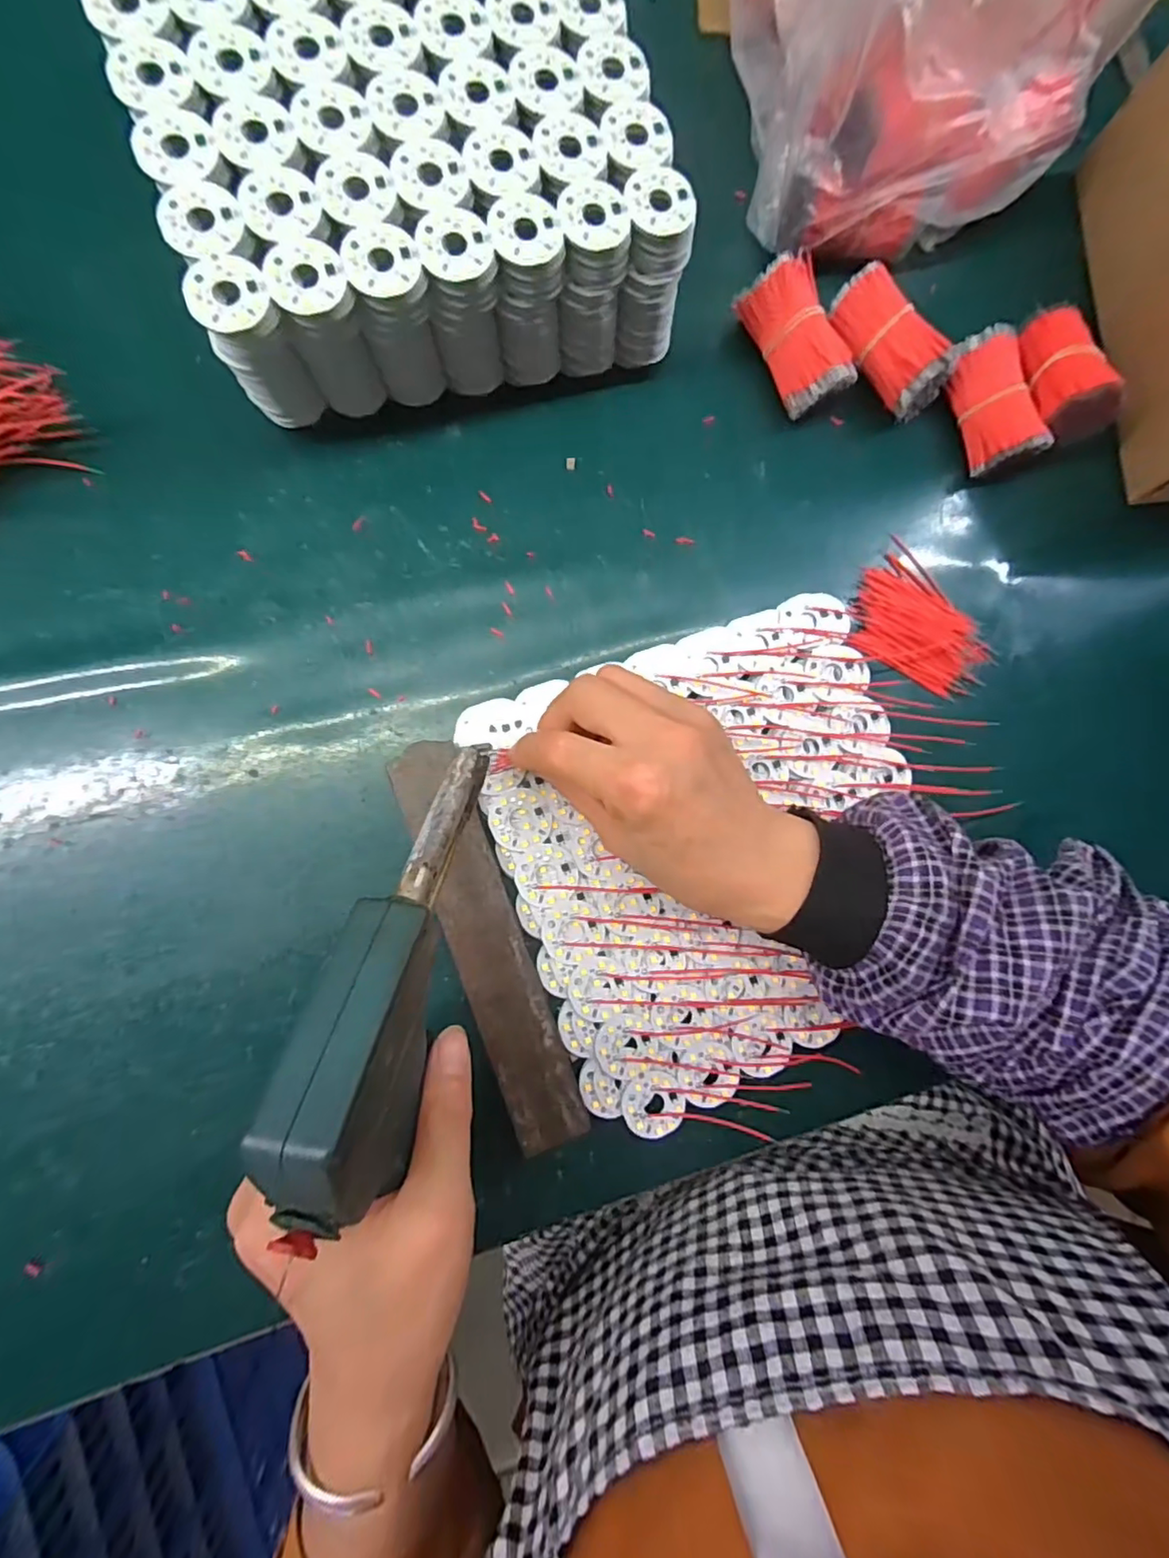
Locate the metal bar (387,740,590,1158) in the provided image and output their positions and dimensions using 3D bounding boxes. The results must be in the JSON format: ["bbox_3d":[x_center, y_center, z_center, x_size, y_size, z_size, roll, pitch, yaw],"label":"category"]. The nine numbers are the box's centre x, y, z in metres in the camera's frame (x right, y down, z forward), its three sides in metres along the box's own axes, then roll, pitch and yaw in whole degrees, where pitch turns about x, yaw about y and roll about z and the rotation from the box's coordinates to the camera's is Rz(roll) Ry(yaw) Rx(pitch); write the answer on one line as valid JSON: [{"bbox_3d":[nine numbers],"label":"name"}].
[{"bbox_3d":[-0.047,0.079,0.292,0.034,0.009,0.198,-20,89,-7],"label":"metal bar"}]

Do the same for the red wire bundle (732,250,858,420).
[{"bbox_3d":[0.116,-0.240,0.329,0.031,0.039,0.072,-34,90,-7],"label":"red wire bundle"}]

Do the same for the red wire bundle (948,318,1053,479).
[{"bbox_3d":[0.228,-0.211,0.340,0.038,0.031,0.072,-14,88,-7],"label":"red wire bundle"}]

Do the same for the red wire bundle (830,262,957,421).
[{"bbox_3d":[0.167,-0.239,0.336,0.033,0.037,0.074,-39,91,-7],"label":"red wire bundle"}]

